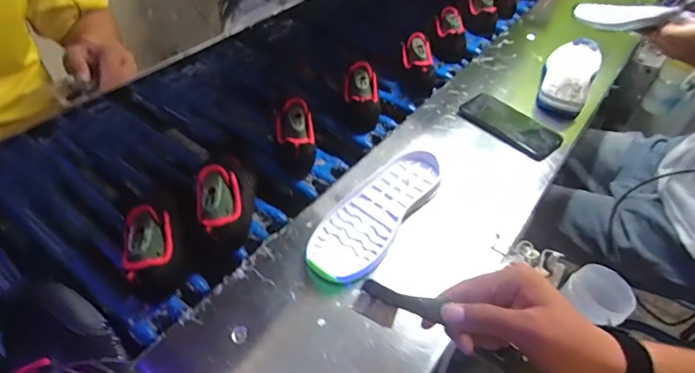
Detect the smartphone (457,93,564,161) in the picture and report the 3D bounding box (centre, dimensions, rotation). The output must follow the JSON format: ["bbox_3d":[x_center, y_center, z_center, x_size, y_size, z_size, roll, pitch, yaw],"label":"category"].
[{"bbox_3d":[0.255,-0.101,0.689,0.073,0.016,0.161,-33,56,-19],"label":"smartphone"}]

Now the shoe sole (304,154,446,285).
[{"bbox_3d":[0.038,0.030,0.558,0.088,0.022,0.233,30,54,20],"label":"shoe sole"}]

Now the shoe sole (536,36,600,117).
[{"bbox_3d":[0.395,-0.201,0.772,0.085,0.037,0.211,28,53,18],"label":"shoe sole"}]

